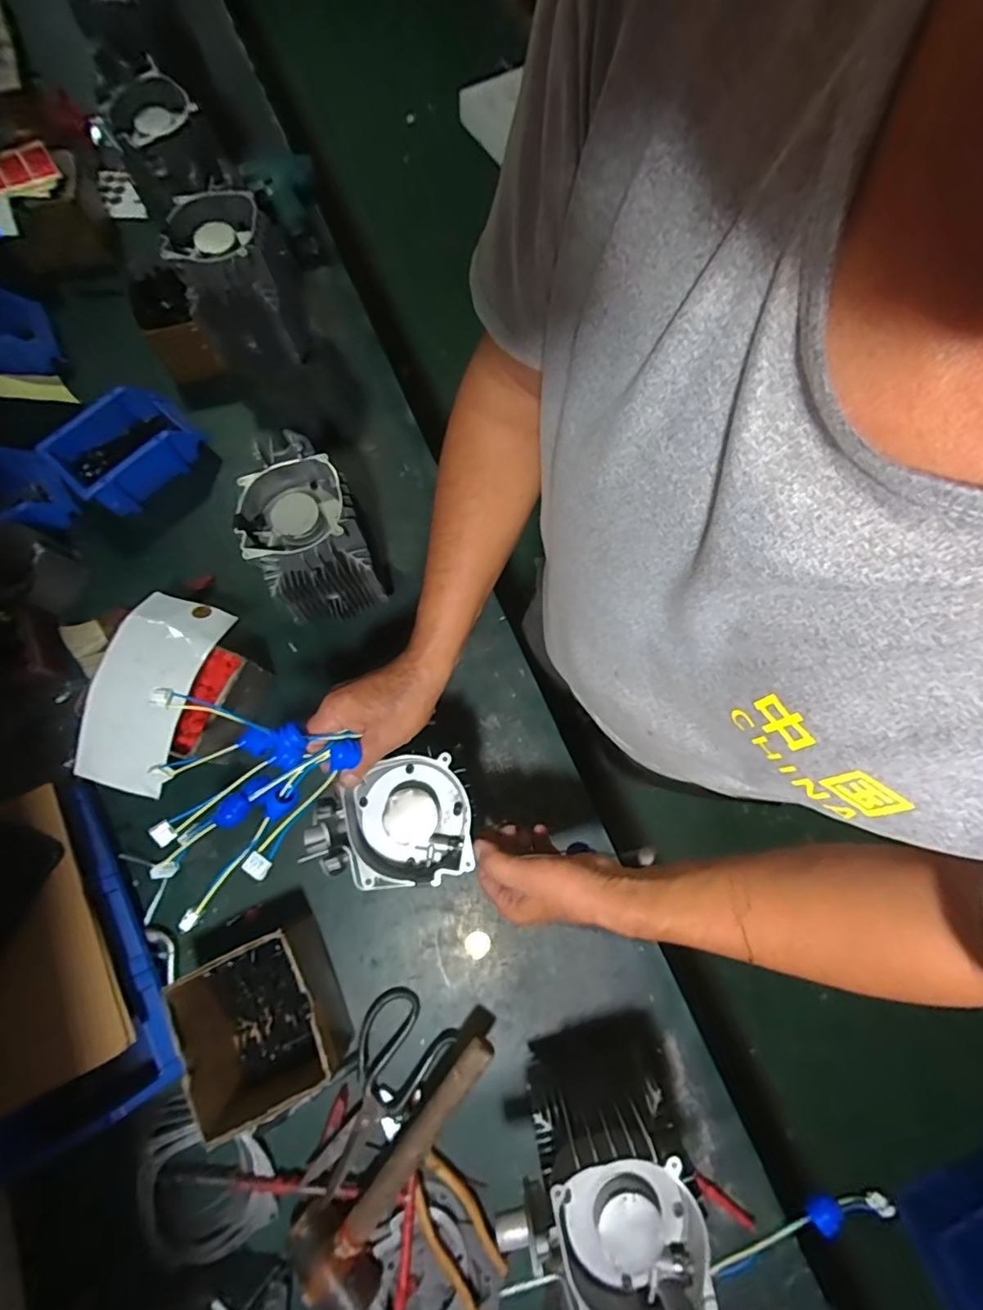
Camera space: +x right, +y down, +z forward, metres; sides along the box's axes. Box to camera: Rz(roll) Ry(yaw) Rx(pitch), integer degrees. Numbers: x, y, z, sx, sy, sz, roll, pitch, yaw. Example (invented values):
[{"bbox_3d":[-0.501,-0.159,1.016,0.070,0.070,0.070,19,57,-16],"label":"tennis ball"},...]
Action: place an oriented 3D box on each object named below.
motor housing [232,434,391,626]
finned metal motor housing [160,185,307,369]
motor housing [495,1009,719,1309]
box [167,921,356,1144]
[{"bbox_3d":[-0.212,-0.135,0.647,0.122,0.158,0.141,-22,76,-6],"label":"motor housing"},{"bbox_3d":[-0.349,-0.512,0.754,0.128,0.167,0.122,-12,75,-3],"label":"finned metal motor housing"},{"bbox_3d":[0.100,0.464,0.503,0.182,0.198,0.128,-14,75,-4],"label":"motor housing"},{"bbox_3d":[-0.239,0.384,0.574,0.138,0.099,0.149,-24,76,-6],"label":"box"}]

